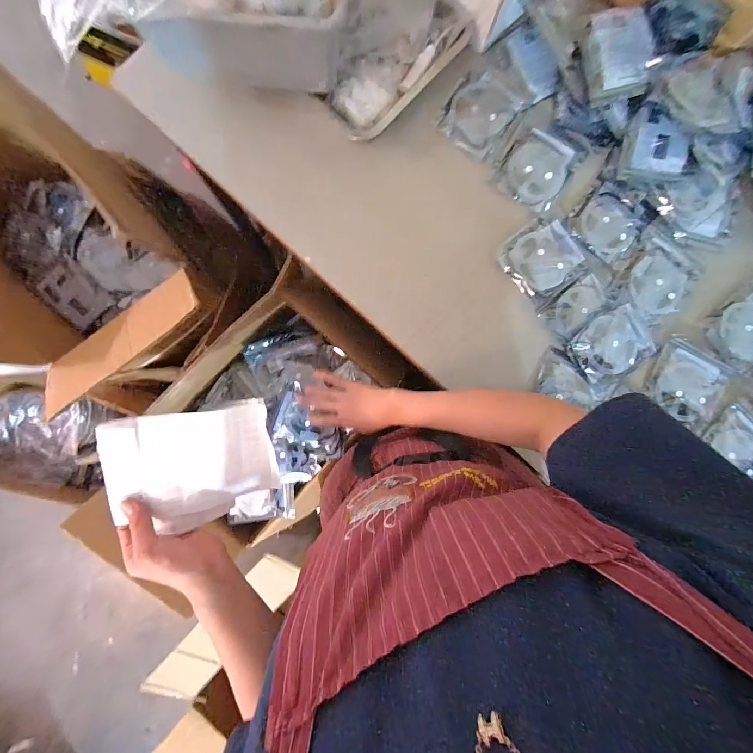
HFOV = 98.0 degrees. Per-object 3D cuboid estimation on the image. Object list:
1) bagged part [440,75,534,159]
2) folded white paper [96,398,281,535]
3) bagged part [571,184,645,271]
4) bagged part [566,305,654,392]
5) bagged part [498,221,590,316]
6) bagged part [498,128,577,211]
[{"bbox_3d":[0.181,-0.458,0.566,0.107,0.020,0.137,38,87,0],"label":"bagged part"},{"bbox_3d":[-0.217,0.114,0.401,0.177,0.017,0.152,-8,106,-25],"label":"folded white paper"},{"bbox_3d":[0.406,-0.262,0.561,0.108,0.016,0.121,38,87,0],"label":"bagged part"},{"bbox_3d":[0.401,-0.051,0.550,0.141,0.025,0.110,-35,89,-3],"label":"bagged part"},{"bbox_3d":[0.283,-0.200,0.556,0.128,0.013,0.122,-42,90,-3],"label":"bagged part"},{"bbox_3d":[0.279,-0.360,0.567,0.106,0.010,0.128,35,87,0],"label":"bagged part"}]

